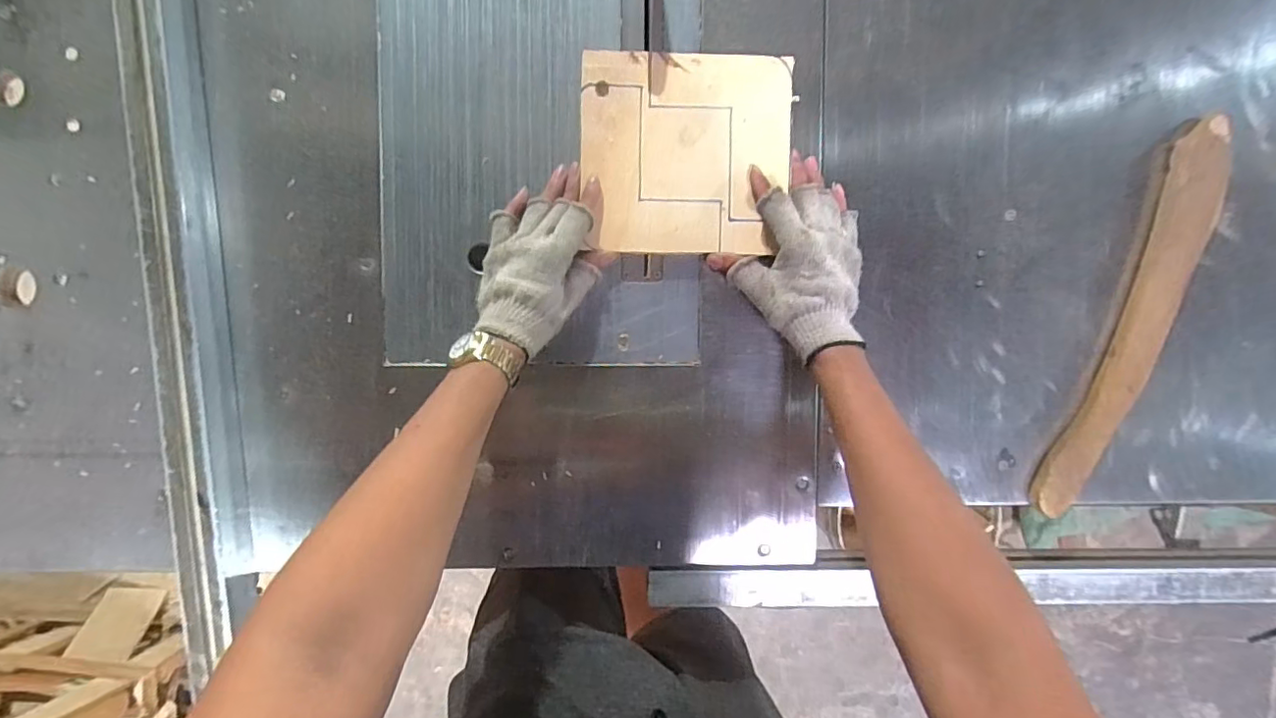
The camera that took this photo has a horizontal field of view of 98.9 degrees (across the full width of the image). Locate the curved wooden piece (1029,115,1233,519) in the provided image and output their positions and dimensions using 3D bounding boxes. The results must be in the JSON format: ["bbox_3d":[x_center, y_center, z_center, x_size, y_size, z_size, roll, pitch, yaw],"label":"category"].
[{"bbox_3d":[0.481,-0.037,0.521,0.075,0.017,0.398,20,91,-4],"label":"curved wooden piece"}]

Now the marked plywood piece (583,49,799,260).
[{"bbox_3d":[0.043,-0.184,0.489,0.183,0.009,0.173,1,93,-4],"label":"marked plywood piece"}]

